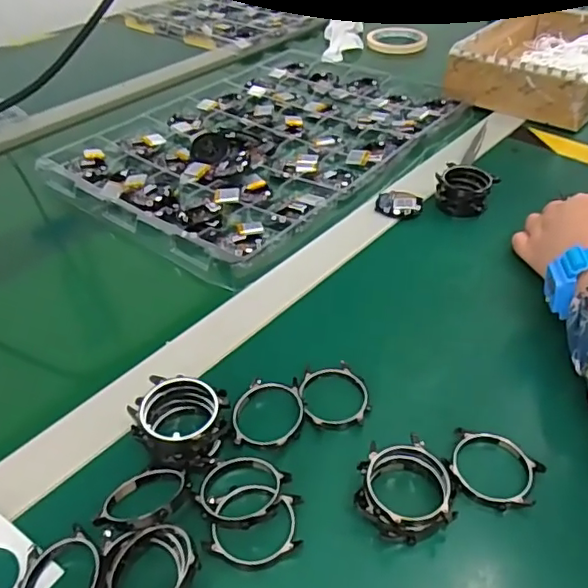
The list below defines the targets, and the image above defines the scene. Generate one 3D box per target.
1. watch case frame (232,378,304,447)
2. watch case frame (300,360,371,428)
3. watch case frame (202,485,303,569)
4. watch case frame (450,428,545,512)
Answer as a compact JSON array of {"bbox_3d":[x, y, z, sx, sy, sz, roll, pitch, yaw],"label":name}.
[{"bbox_3d":[-0.016,0.075,0.363,0.044,0.008,0.047,1,49,10],"label":"watch case frame"},{"bbox_3d":[0.026,0.064,0.377,0.045,0.008,0.049,-7,42,-8],"label":"watch case frame"},{"bbox_3d":[-0.021,0.124,0.309,0.049,0.010,0.045,7,42,7],"label":"watch case frame"},{"bbox_3d":[0.117,0.101,0.335,0.052,0.011,0.045,19,45,20],"label":"watch case frame"}]

